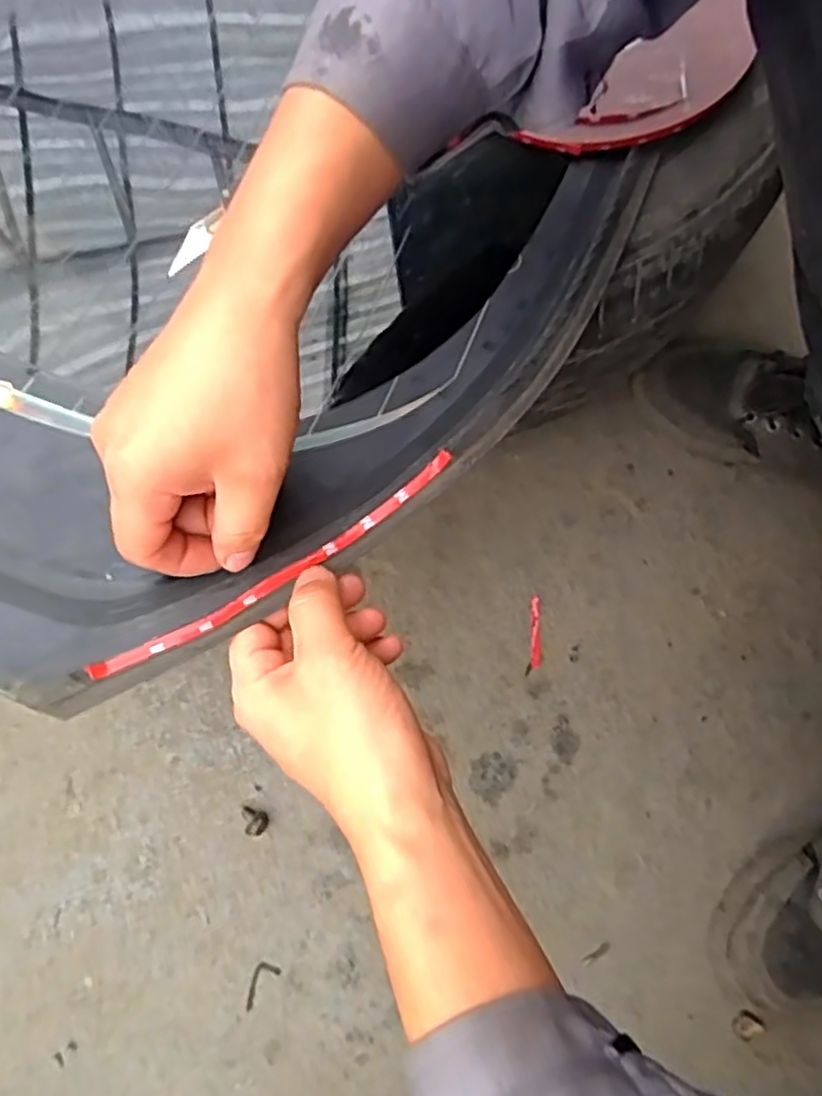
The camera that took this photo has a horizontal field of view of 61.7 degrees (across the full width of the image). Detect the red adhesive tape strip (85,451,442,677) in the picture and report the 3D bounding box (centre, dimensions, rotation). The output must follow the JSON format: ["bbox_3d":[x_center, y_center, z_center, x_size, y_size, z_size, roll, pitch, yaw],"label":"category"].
[{"bbox_3d":[-0.056,0.007,0.316,0.186,0.006,0.014,-33,80,-16],"label":"red adhesive tape strip"}]

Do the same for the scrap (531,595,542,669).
[{"bbox_3d":[0.103,0.069,0.569,0.008,0.010,0.059,-1,78,0],"label":"scrap"}]

